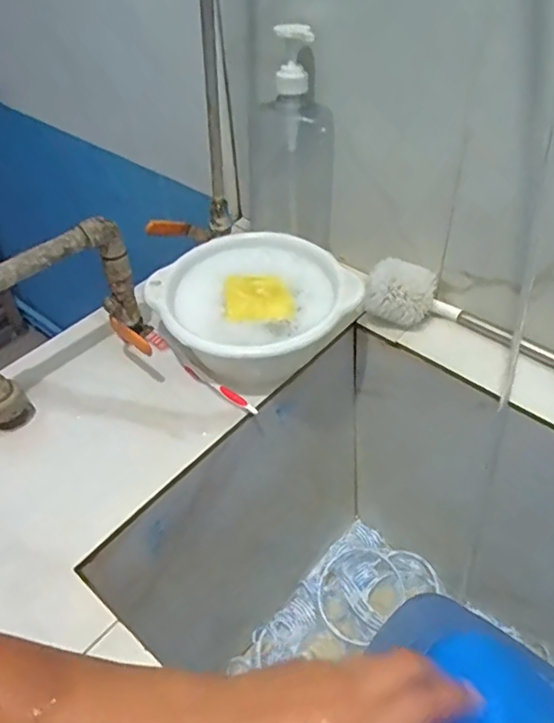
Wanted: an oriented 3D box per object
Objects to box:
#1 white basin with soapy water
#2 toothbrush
[{"bbox_3d":[-0.026,-0.057,0.662,0.205,0.086,0.189,-2,45,2],"label":"white basin with soapy water"},{"bbox_3d":[-0.089,0.010,0.652,0.174,0.012,0.015,32,56,30],"label":"toothbrush"}]

